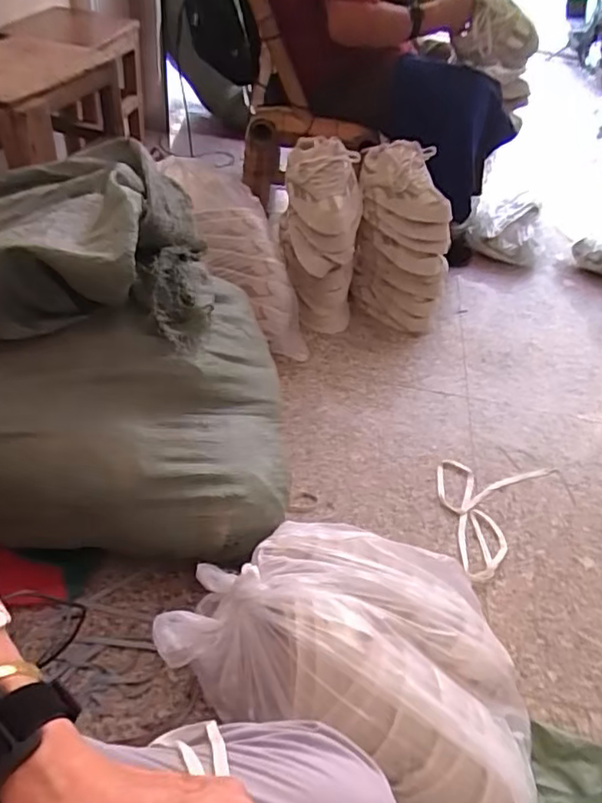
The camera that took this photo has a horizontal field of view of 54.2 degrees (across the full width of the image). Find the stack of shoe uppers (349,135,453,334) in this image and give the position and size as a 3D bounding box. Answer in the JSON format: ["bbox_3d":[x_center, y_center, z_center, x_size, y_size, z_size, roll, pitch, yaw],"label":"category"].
[{"bbox_3d":[0.219,-0.351,1.320,0.202,0.364,0.166,6,44,-3],"label":"stack of shoe uppers"}]

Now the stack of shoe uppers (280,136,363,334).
[{"bbox_3d":[0.037,-0.352,1.276,0.167,0.354,0.160,6,44,-3],"label":"stack of shoe uppers"}]

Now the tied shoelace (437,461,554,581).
[{"bbox_3d":[0.311,0.172,1.039,0.166,0.014,0.313,31,48,22],"label":"tied shoelace"}]

